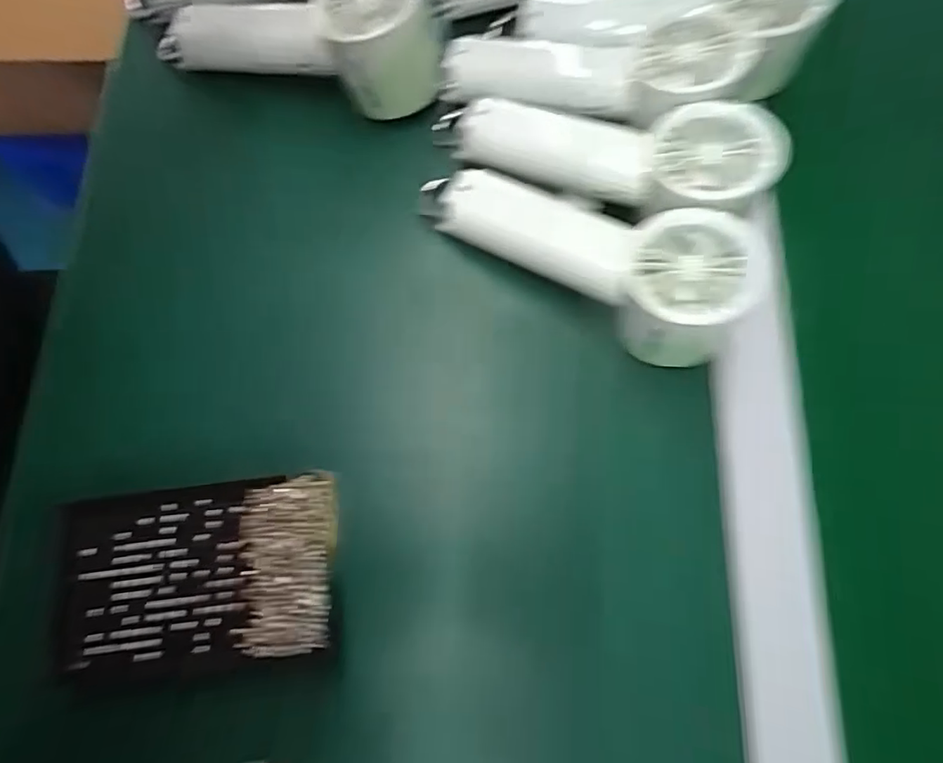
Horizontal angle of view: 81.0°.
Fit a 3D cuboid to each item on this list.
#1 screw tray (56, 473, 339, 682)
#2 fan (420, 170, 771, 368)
[{"bbox_3d":[-0.139,0.096,0.277,0.143,0.017,0.085,-7,74,0],"label":"screw tray"},{"bbox_3d":[0.053,-0.073,0.299,0.187,0.056,0.065,23,76,8],"label":"fan"}]

